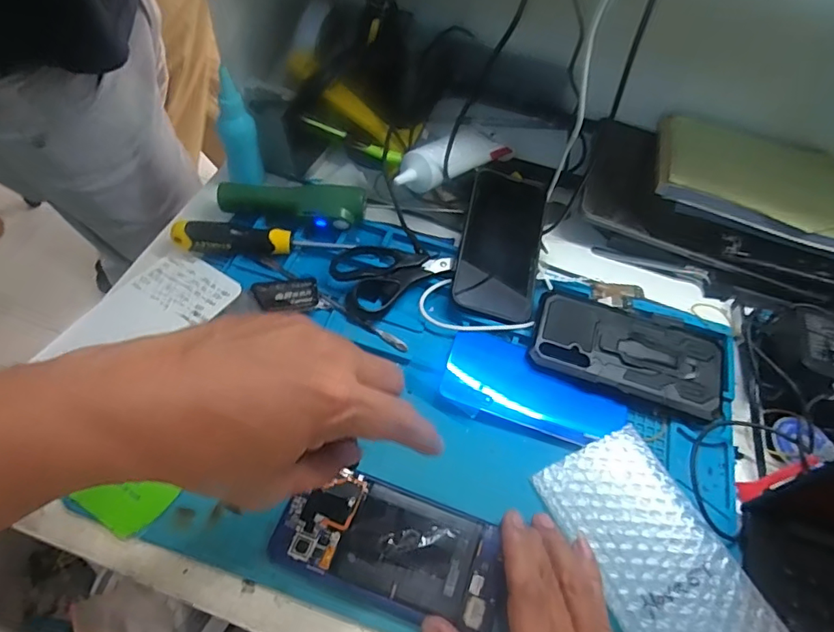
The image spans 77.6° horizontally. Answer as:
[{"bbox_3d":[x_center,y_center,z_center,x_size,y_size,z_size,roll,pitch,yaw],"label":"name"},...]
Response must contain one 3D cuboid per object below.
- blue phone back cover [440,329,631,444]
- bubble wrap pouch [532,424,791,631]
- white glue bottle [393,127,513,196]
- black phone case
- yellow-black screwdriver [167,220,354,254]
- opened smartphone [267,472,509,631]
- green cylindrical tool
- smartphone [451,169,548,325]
[{"bbox_3d":[0.095,0.059,0.421,0.143,0.008,0.075,16,51,4],"label":"blue phone back cover"},{"bbox_3d":[0.162,0.162,0.345,0.091,0.013,0.168,-21,60,-18],"label":"bubble wrap pouch"},{"bbox_3d":[0.035,-0.155,0.499,0.045,0.039,0.163,42,47,21],"label":"white glue bottle"},{"bbox_3d":[0.179,0.025,0.434,0.159,0.009,0.089,16,56,6],"label":"black phone case"},{"bbox_3d":[-0.139,-0.071,0.470,0.148,0.025,0.026,0,56,-5],"label":"yellow-black screwdriver"},{"bbox_3d":[-0.017,0.154,0.348,0.150,0.008,0.074,15,58,5],"label":"opened smartphone"},{"bbox_3d":[-0.116,-0.102,0.485,0.134,0.030,0.031,3,56,-3],"label":"green cylindrical tool"},{"bbox_3d":[0.078,-0.067,0.481,0.073,0.015,0.146,16,69,-8],"label":"smartphone"}]

